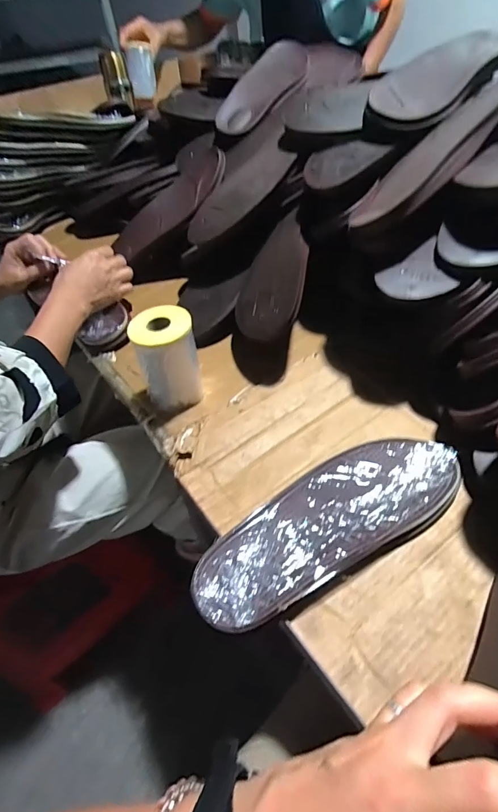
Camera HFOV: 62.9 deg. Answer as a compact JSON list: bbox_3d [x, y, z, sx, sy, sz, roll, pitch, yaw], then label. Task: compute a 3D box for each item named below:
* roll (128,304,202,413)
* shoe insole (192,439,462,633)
[{"bbox_3d":[-0.092,-0.054,0.469,0.066,0.105,0.058,-14,50,-7],"label":"roll"},{"bbox_3d":[0.073,0.100,0.378,0.265,0.037,0.103,-26,52,-16],"label":"shoe insole"}]

